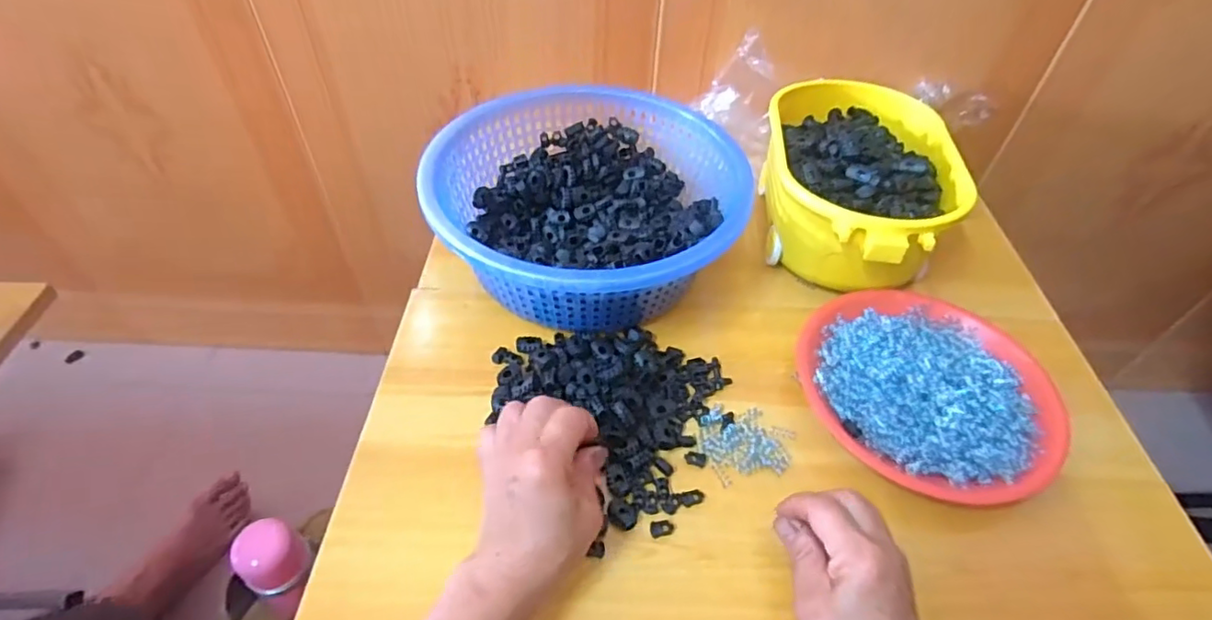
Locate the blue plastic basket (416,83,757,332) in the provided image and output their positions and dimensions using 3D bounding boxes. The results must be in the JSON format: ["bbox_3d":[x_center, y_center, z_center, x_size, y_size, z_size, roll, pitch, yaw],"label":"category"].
[{"bbox_3d":[-0.017,-0.094,0.543,0.268,0.092,0.270,1,48,-1],"label":"blue plastic basket"}]

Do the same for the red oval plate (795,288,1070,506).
[{"bbox_3d":[0.257,0.064,0.482,0.191,0.048,0.192,-18,51,-17],"label":"red oval plate"}]

